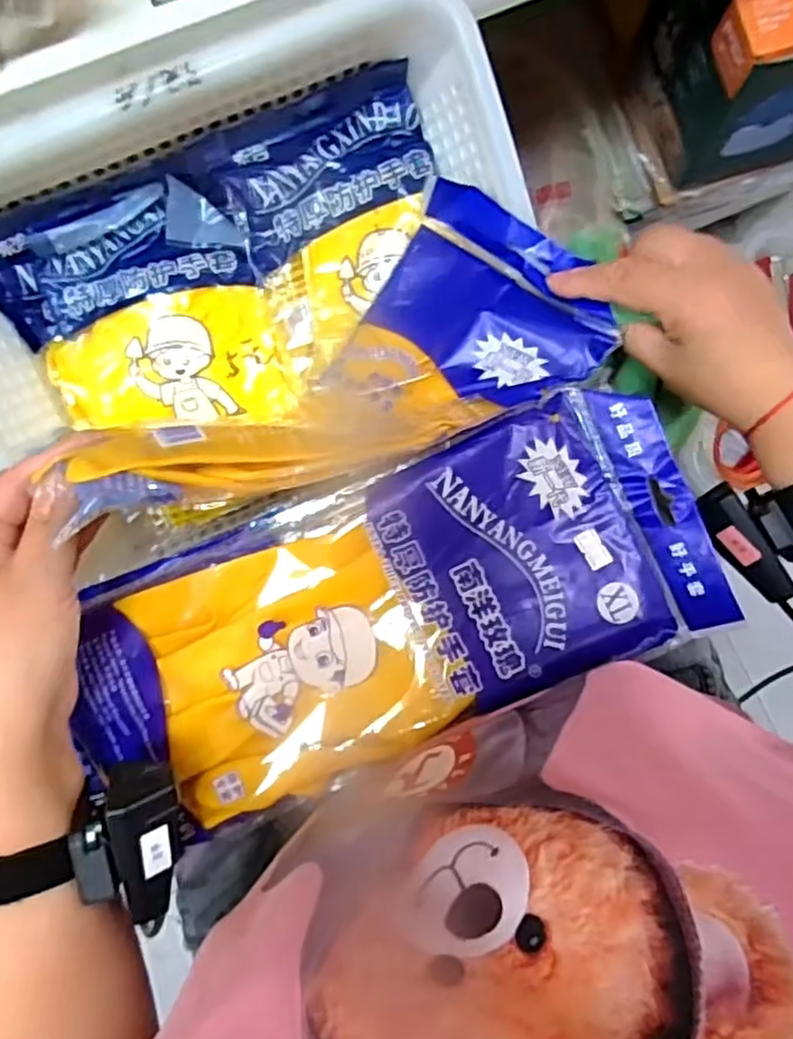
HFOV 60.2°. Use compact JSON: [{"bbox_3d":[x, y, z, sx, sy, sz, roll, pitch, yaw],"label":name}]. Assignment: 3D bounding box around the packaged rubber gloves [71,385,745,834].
[{"bbox_3d":[-0.002,0.048,0.365,0.326,0.024,0.142,-22,87,-1],"label":"packaged rubber gloves"}]

